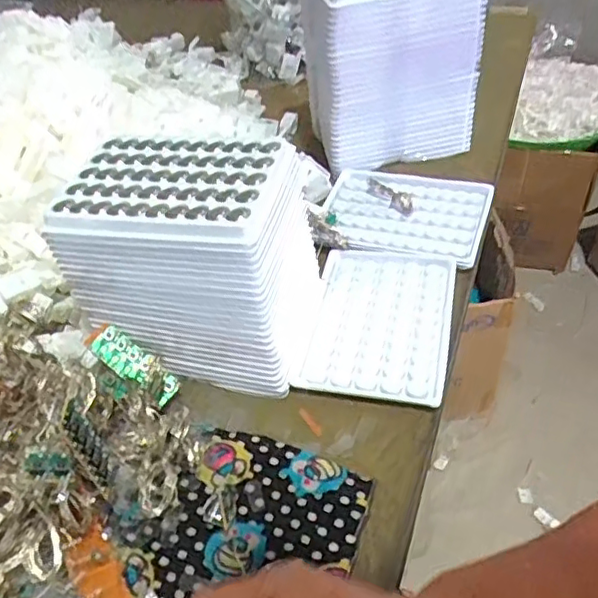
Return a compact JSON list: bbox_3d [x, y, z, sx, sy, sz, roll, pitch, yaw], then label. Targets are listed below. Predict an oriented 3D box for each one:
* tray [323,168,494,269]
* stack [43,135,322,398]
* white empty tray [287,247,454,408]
[{"bbox_3d":[0.084,-0.071,0.495,0.129,0.015,0.094,11,48,18],"label":"tray"},{"bbox_3d":[-0.057,-0.027,0.386,0.147,0.116,0.094,9,46,14],"label":"stack"},{"bbox_3d":[0.056,0.012,0.419,0.092,0.009,0.128,6,47,13],"label":"white empty tray"}]

